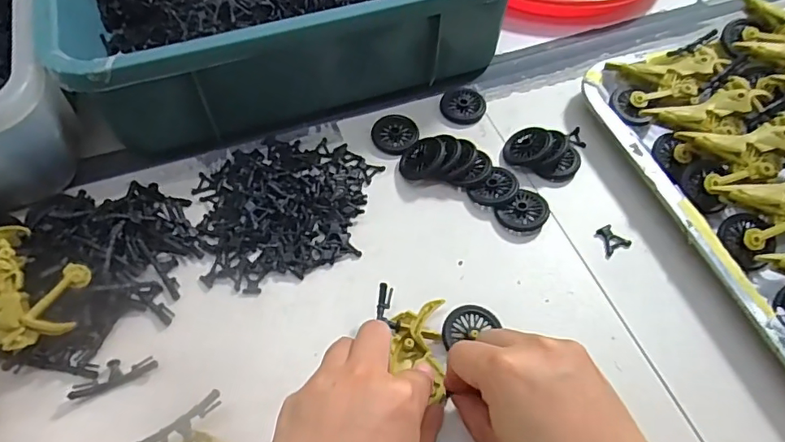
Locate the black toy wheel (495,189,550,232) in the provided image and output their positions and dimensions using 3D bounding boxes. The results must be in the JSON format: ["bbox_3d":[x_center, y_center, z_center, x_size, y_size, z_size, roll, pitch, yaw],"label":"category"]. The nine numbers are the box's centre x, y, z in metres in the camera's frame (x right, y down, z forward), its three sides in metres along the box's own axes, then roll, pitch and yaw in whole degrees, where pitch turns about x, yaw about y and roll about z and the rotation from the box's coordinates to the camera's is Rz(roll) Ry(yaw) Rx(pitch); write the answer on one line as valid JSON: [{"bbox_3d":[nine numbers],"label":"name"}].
[{"bbox_3d":[0.095,-0.006,0.382,0.035,0.008,0.030,-32,61,-20],"label":"black toy wheel"}]

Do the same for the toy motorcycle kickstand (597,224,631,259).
[{"bbox_3d":[0.155,0.013,0.375,0.020,0.004,0.021,-23,59,-12],"label":"toy motorcycle kickstand"}]

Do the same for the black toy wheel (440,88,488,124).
[{"bbox_3d":[0.060,-0.097,0.447,0.037,0.007,0.037,0,56,0],"label":"black toy wheel"}]

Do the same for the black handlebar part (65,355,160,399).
[{"bbox_3d":[-0.166,0.090,0.315,0.047,0.007,0.017,-16,57,-10],"label":"black handlebar part"}]

